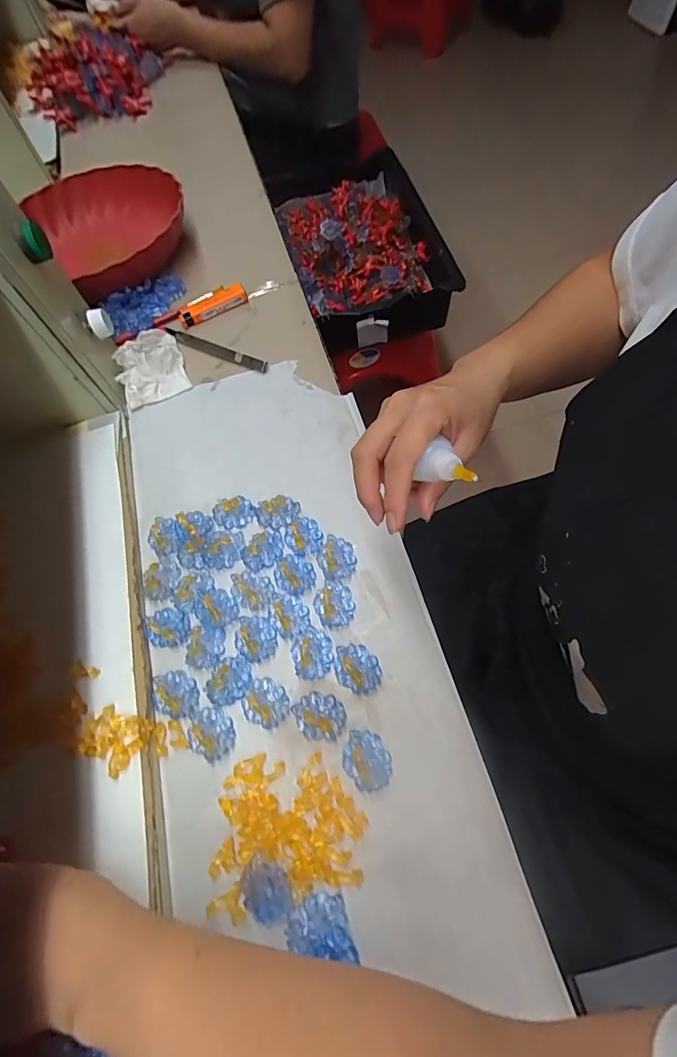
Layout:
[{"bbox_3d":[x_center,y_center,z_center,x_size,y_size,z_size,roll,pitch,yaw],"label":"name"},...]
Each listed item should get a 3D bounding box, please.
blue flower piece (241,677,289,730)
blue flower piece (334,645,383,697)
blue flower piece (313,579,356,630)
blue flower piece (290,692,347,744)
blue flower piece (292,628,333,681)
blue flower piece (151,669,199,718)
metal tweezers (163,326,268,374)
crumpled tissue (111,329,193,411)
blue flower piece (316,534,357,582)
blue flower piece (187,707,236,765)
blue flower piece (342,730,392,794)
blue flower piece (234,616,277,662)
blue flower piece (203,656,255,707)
[{"bbox_3d":[-0.054,0.127,0.326,0.034,0.006,0.031,-3,64,5],"label":"blue flower piece"},{"bbox_3d":[0.014,0.102,0.329,0.033,0.007,0.035,-3,64,5],"label":"blue flower piece"},{"bbox_3d":[-0.004,0.060,0.354,0.030,0.004,0.036,-20,64,-3],"label":"blue flower piece"},{"bbox_3d":[-0.014,0.133,0.319,0.038,0.005,0.031,5,66,9],"label":"blue flower piece"},{"bbox_3d":[-0.020,0.094,0.340,0.030,0.006,0.037,-18,64,-2],"label":"blue flower piece"},{"bbox_3d":[-0.123,0.124,0.337,0.031,0.009,0.035,-20,64,-3],"label":"blue flower piece"},{"bbox_3d":[-0.134,-0.196,0.485,0.137,0.011,0.014,27,67,15],"label":"metal tweezers"},{"bbox_3d":[-0.200,-0.174,0.473,0.068,0.020,0.077,-25,64,-5],"label":"crumpled tissue"},{"bbox_3d":[-0.002,0.023,0.369,0.030,0.006,0.038,-20,64,-3],"label":"blue flower piece"},{"bbox_3d":[-0.092,0.147,0.321,0.036,0.007,0.030,33,73,20],"label":"blue flower piece"},{"bbox_3d":[0.019,0.156,0.303,0.030,0.006,0.037,-30,65,-8],"label":"blue flower piece"},{"bbox_3d":[-0.065,0.084,0.348,0.031,0.007,0.035,-9,64,3],"label":"blue flower piece"},{"bbox_3d":[-0.083,0.114,0.338,0.036,0.005,0.031,-28,65,-7],"label":"blue flower piece"}]

